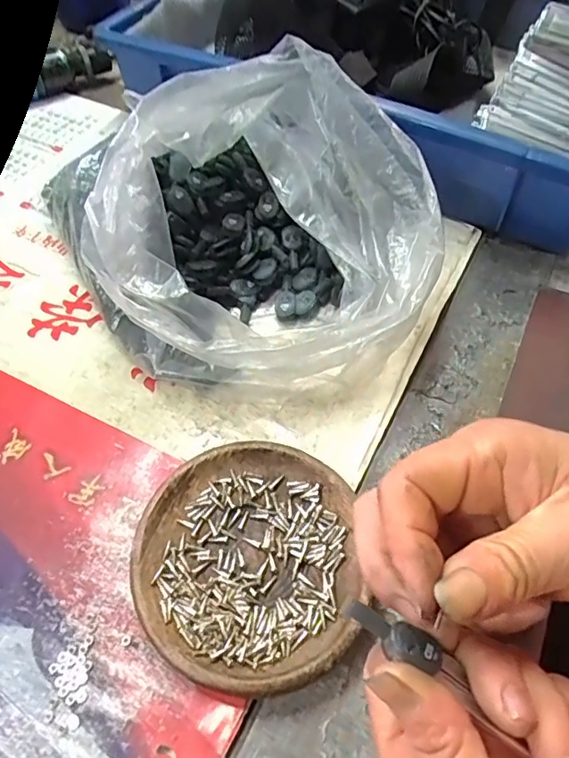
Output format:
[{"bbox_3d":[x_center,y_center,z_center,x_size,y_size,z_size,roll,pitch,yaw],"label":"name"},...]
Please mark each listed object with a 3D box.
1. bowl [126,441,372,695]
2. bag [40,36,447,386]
[{"bbox_3d":[-0.018,0.087,0.265,0.105,0.018,0.111,0,54,0],"label":"bowl"},{"bbox_3d":[-0.003,-0.092,0.333,0.193,0.116,0.183,12,55,9],"label":"bag"}]

